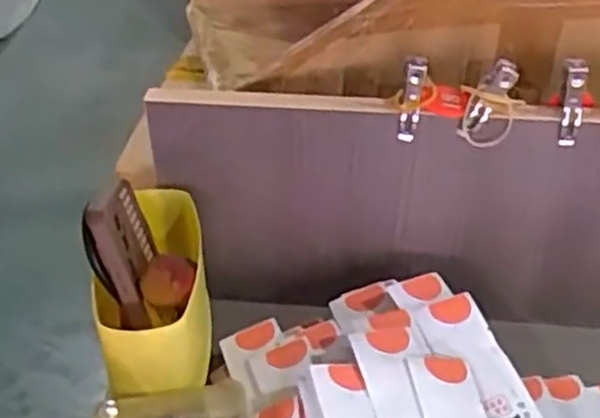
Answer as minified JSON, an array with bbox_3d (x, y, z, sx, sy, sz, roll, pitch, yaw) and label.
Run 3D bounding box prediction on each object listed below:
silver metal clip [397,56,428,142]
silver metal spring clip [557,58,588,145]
[{"bbox_3d":[0.080,-0.078,0.542,0.016,0.063,0.012,8,40,12],"label":"silver metal clip"},{"bbox_3d":[0.189,-0.073,0.530,0.016,0.060,0.015,7,40,11],"label":"silver metal spring clip"}]

